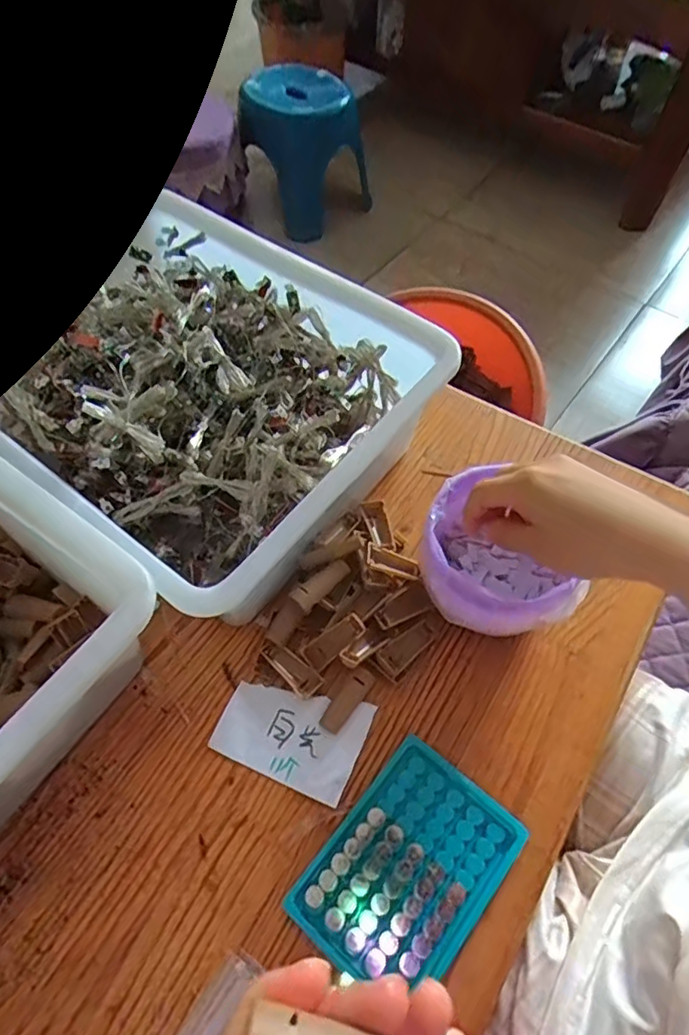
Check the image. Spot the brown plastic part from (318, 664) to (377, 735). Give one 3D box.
[{"bbox_3d":[0.002,0.130,0.418,0.017,0.008,0.049,33,63,19],"label":"brown plastic part"}]

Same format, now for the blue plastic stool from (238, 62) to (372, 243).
[{"bbox_3d":[-0.091,-0.915,1.477,0.243,0.300,0.237,40,66,22],"label":"blue plastic stool"}]

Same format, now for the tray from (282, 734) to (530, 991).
[{"bbox_3d":[0.041,0.221,0.370,0.095,0.008,0.131,36,64,20],"label":"tray"}]

